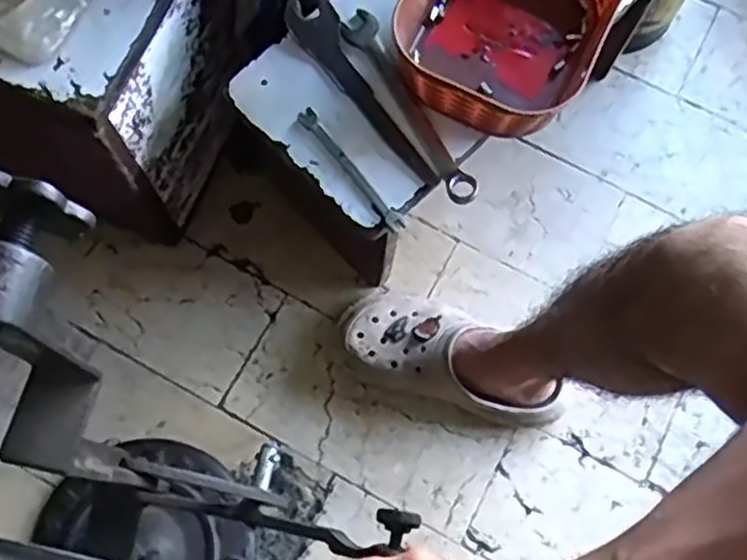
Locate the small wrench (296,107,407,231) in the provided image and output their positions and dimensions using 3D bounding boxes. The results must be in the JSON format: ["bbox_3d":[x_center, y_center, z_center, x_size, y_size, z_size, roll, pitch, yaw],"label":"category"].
[{"bbox_3d":[-0.018,-0.095,0.611,0.015,0.004,0.132,-39,79,-12],"label":"small wrench"}]

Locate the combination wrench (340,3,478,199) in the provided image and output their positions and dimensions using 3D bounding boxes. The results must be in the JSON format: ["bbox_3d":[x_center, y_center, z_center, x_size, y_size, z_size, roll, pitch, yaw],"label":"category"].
[{"bbox_3d":[0.033,-0.154,0.630,0.030,0.007,0.199,-29,77,-10],"label":"combination wrench"}]

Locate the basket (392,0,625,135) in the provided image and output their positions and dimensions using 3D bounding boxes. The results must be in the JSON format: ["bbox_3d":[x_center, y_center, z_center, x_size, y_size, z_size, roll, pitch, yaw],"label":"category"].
[{"bbox_3d":[0.115,-0.227,0.624,0.158,0.082,0.205,25,74,5],"label":"basket"}]

